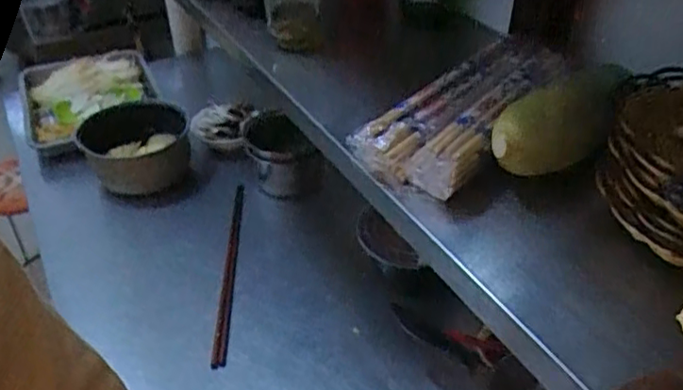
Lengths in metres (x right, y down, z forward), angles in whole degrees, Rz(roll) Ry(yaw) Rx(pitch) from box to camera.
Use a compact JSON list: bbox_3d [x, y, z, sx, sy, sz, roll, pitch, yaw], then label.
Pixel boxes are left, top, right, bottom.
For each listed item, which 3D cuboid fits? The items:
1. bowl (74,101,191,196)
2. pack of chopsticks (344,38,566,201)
[{"bbox_3d":[-0.388,-0.087,1.161,0.204,0.088,0.177,-16,41,-19],"label":"bowl"},{"bbox_3d":[0.121,-0.082,0.573,0.099,0.047,0.243,28,46,31],"label":"pack of chopsticks"}]

